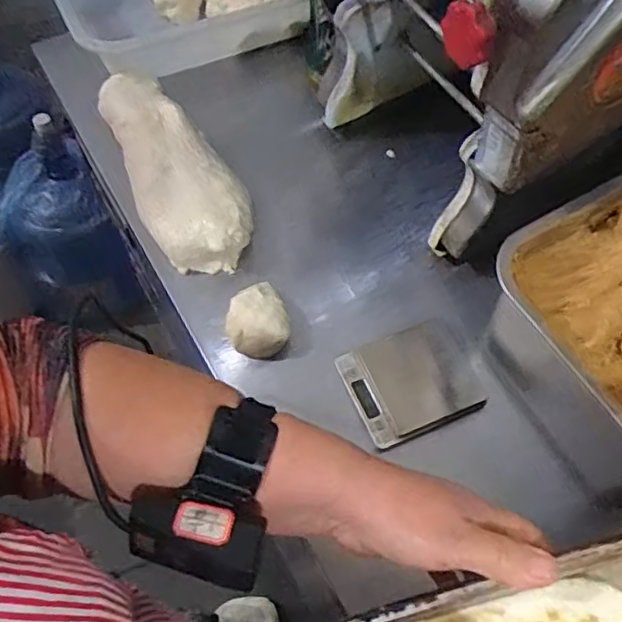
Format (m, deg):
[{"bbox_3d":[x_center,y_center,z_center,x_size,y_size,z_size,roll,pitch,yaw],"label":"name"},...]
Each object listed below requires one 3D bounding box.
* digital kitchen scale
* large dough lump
[{"bbox_3d":[0.103,0.070,0.627,0.126,0.015,0.105,-21,64,-12],"label":"digital kitchen scale"},{"bbox_3d":[-0.163,-0.175,0.722,0.119,0.057,0.298,-25,65,-13],"label":"large dough lump"}]

